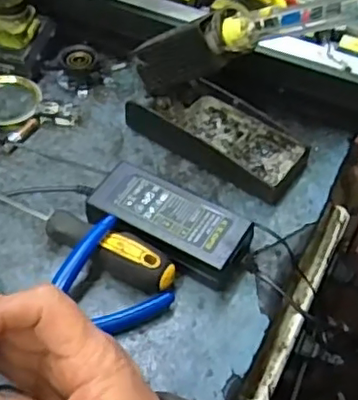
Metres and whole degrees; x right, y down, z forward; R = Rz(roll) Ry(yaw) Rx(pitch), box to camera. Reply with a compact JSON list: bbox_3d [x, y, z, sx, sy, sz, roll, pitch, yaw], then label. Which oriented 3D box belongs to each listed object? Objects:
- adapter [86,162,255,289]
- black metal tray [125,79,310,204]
[{"bbox_3d":[-0.009,0.021,0.501,0.126,0.036,0.059,25,53,17],"label":"adapter"},{"bbox_3d":[0.036,-0.063,0.571,0.162,0.033,0.070,30,55,20],"label":"black metal tray"}]

